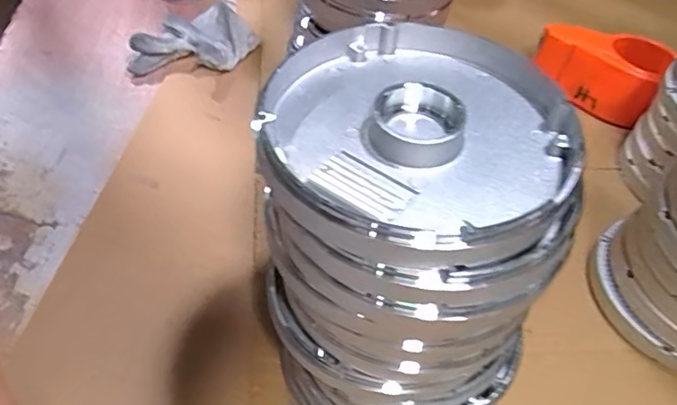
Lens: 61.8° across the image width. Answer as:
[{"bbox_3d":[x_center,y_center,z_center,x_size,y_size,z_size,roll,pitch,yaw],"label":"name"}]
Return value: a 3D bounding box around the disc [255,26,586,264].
[{"bbox_3d":[0.034,-0.031,0.245,0.129,0.019,0.130,2,50,-2],"label":"disc"}]

